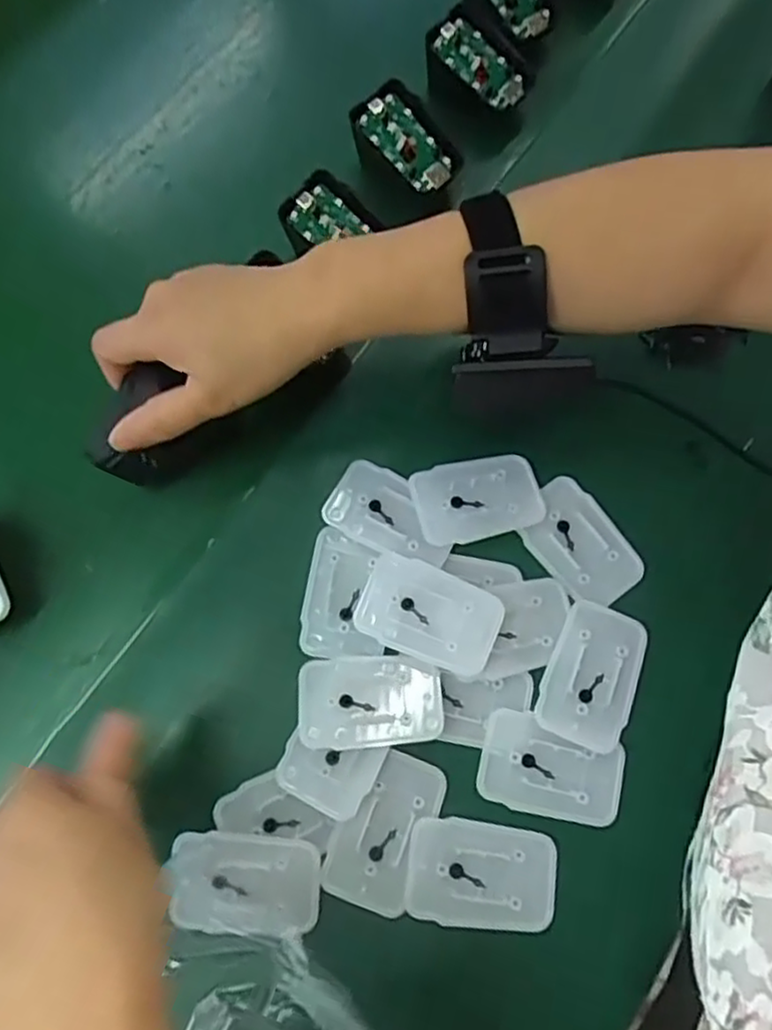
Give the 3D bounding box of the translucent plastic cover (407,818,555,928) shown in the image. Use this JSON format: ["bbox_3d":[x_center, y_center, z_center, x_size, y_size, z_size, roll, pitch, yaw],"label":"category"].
[{"bbox_3d":[0.045,0.169,0.328,0.068,0.004,0.044,8,73,3],"label":"translucent plastic cover"}]

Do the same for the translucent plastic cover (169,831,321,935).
[{"bbox_3d":[-0.065,0.171,0.324,0.067,0.009,0.041,2,73,1],"label":"translucent plastic cover"}]

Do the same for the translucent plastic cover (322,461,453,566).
[{"bbox_3d":[0.004,0.000,0.376,0.070,0.009,0.042,26,75,8],"label":"translucent plastic cover"}]

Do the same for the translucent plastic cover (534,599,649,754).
[{"bbox_3d":[0.105,0.080,0.353,0.043,0.004,0.069,22,74,7],"label":"translucent plastic cover"}]

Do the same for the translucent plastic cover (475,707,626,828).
[{"bbox_3d":[0.081,0.124,0.341,0.068,0.004,0.043,14,73,4],"label":"translucent plastic cover"}]

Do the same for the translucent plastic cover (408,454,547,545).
[{"bbox_3d":[0.050,-0.010,0.378,0.068,0.010,0.045,-14,73,-4],"label":"translucent plastic cover"}]

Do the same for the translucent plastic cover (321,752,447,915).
[{"bbox_3d":[-0.001,0.150,0.333,0.042,0.007,0.069,21,74,7],"label":"translucent plastic cover"}]

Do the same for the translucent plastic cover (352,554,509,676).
[{"bbox_3d":[0.022,0.051,0.356,0.070,0.014,0.043,22,74,7],"label":"translucent plastic cover"}]

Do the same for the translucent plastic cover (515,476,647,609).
[{"bbox_3d":[0.104,0.015,0.375,0.045,0.004,0.068,-36,76,-10],"label":"translucent plastic cover"}]

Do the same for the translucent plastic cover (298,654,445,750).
[{"bbox_3d":[-0.007,0.093,0.348,0.070,0.011,0.043,-2,73,0],"label":"translucent plastic cover"}]

